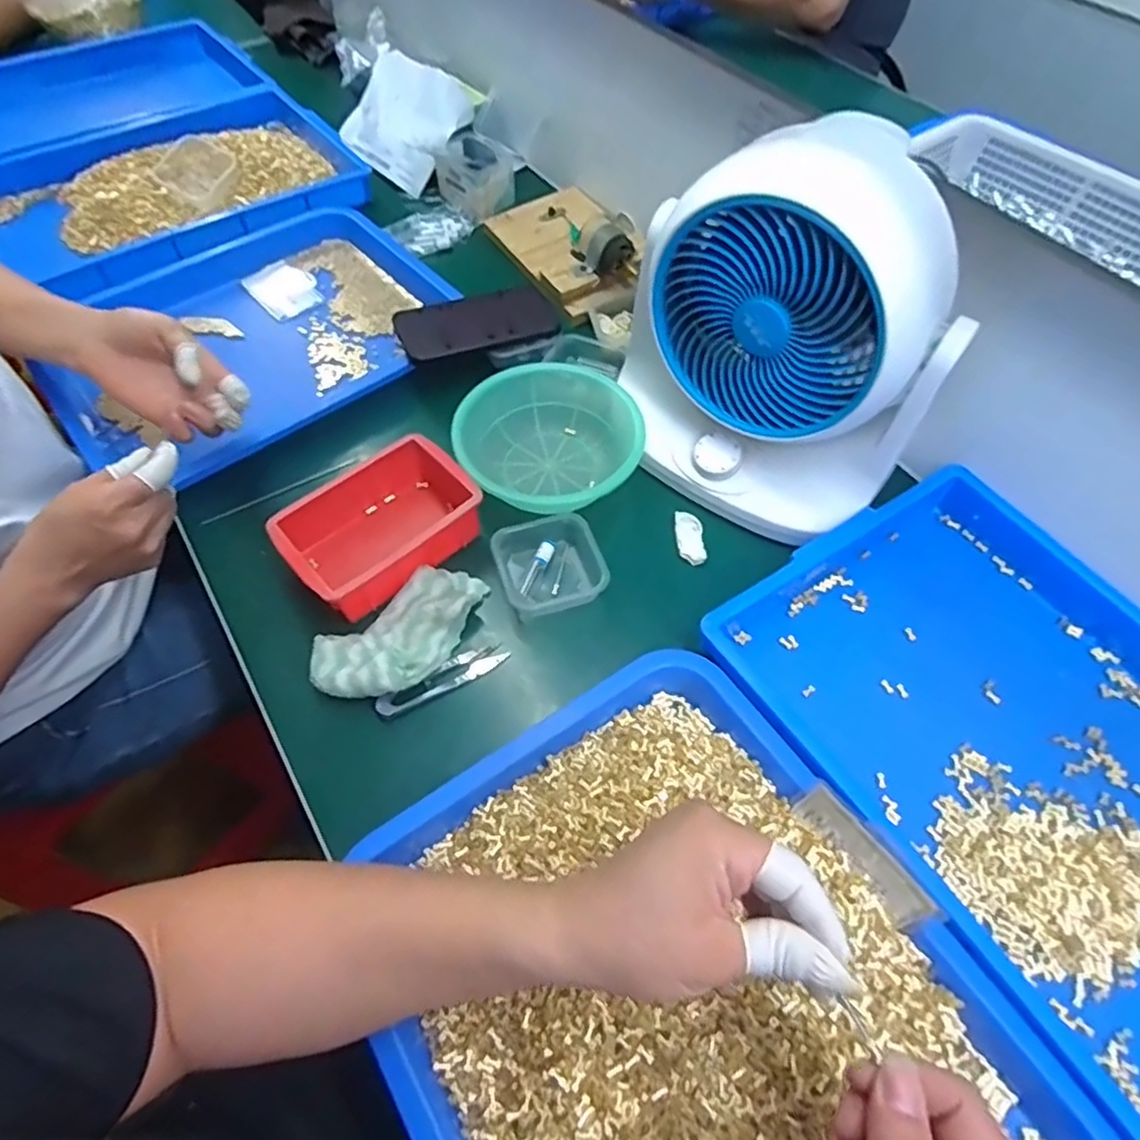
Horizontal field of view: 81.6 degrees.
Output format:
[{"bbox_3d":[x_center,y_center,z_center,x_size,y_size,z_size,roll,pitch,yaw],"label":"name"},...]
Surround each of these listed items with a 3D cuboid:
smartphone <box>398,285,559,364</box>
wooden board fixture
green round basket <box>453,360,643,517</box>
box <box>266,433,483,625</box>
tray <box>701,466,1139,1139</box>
[{"bbox_3d":[-0.092,-0.252,0.670,0.161,0.010,0.072,-19,70,-18],"label":"smartphone"},{"bbox_3d":[0.004,-0.390,0.755,0.128,0.066,0.218,-25,62,-15],"label":"wooden board fixture"},{"bbox_3d":[-0.021,-0.122,0.598,0.153,0.059,0.159,0,58,-1],"label":"green round basket"},{"bbox_3d":[-0.153,-0.032,0.552,0.156,0.071,0.101,-36,65,-21],"label":"box"},{"bbox_3d":[0.334,0.131,0.455,0.285,0.045,0.421,-27,62,-17],"label":"tray"}]

